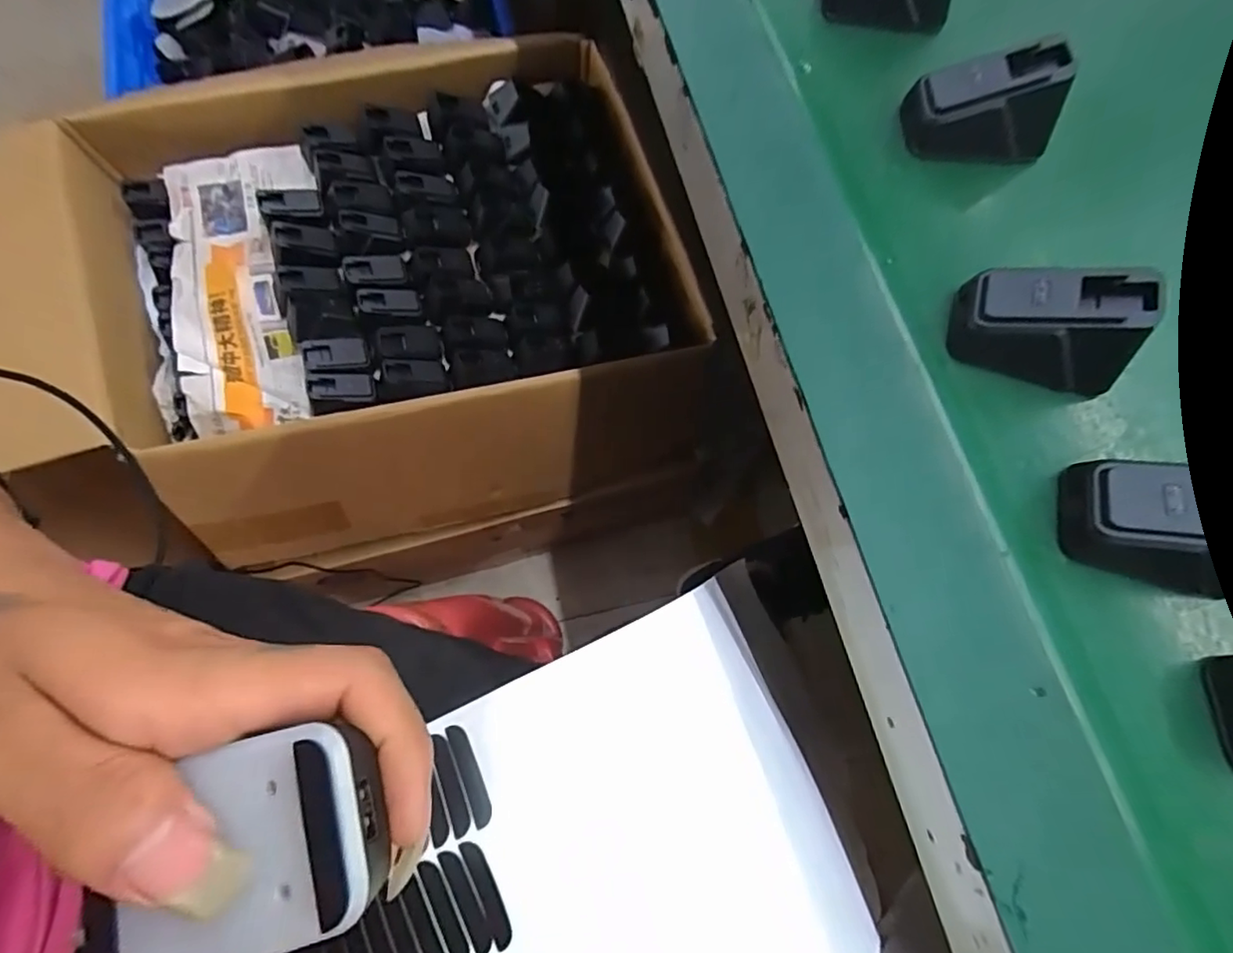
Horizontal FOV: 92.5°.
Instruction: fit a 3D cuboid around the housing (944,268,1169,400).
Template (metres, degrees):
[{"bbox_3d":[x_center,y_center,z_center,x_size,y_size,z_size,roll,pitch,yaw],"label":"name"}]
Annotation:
[{"bbox_3d":[0.183,-0.065,0.247,0.068,0.041,0.034,20,71,7],"label":"housing"}]

